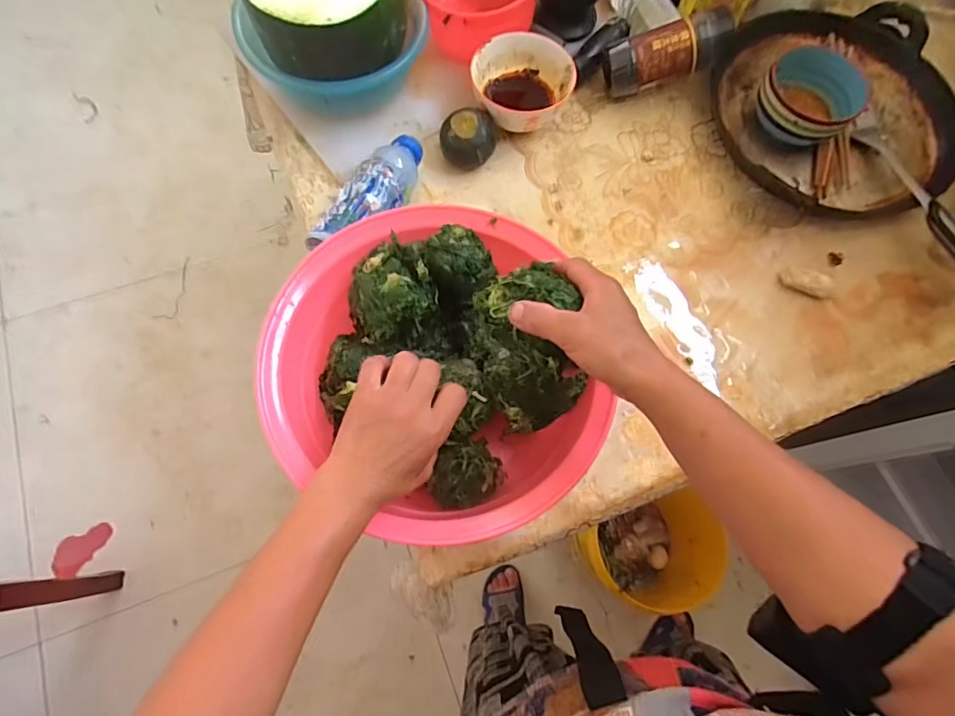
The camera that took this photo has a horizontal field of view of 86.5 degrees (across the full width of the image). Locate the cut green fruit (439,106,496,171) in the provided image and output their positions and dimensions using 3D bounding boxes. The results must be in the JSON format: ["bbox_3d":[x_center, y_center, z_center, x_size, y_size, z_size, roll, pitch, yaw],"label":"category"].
[{"bbox_3d":[-0.012,-0.280,0.649,0.068,0.050,0.063,3,71,-2],"label":"cut green fruit"}]

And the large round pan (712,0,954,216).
[{"bbox_3d":[0.506,-0.369,0.714,0.340,0.040,0.350,1,71,-2],"label":"large round pan"}]

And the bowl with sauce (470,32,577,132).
[{"bbox_3d":[0.057,-0.348,0.663,0.128,0.058,0.123,1,71,-2],"label":"bowl with sauce"}]

